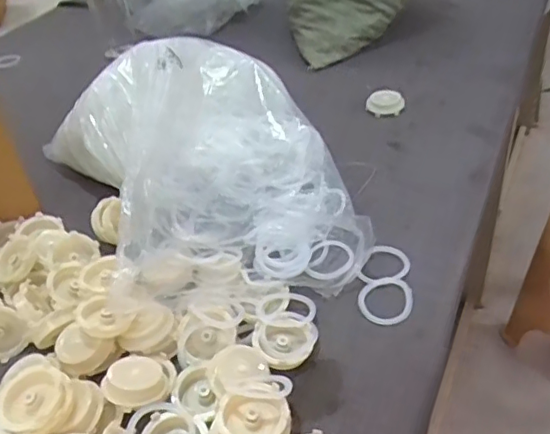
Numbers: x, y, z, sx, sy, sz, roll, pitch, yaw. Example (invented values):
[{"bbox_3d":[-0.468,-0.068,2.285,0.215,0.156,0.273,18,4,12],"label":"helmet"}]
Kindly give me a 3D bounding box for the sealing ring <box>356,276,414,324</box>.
[{"bbox_3d":[0.115,0.086,0.599,0.056,0.008,0.060,-4,39,3],"label":"sealing ring"}]

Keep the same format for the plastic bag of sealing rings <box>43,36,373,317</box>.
[{"bbox_3d":[-0.091,-0.068,0.705,0.321,0.141,0.410,-19,41,-14],"label":"plastic bag of sealing rings"}]

